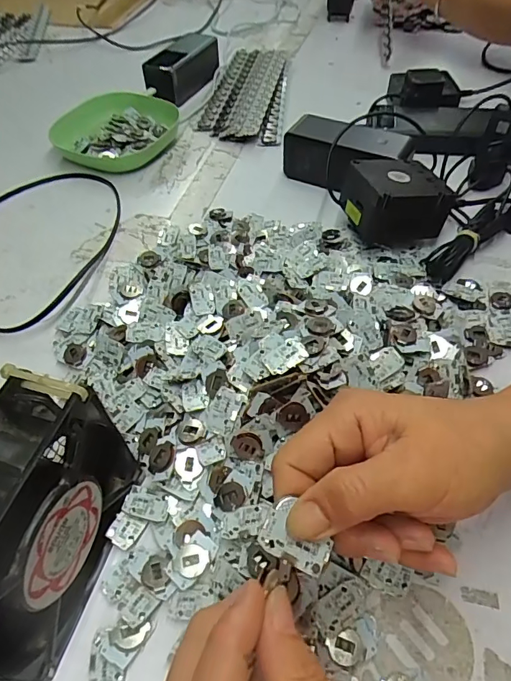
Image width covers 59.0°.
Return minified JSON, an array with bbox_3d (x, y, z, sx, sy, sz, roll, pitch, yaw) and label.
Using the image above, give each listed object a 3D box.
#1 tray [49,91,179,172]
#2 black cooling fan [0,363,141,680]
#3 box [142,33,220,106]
[{"bbox_3d":[-0.171,-0.267,0.576,0.120,0.034,0.149,19,55,17],"label":"tray"},{"bbox_3d":[-0.111,0.095,0.227,0.043,0.114,0.124,12,53,12],"label":"black cooling fan"},{"bbox_3d":[-0.105,-0.405,0.667,0.059,0.050,0.139,18,54,17],"label":"box"}]

